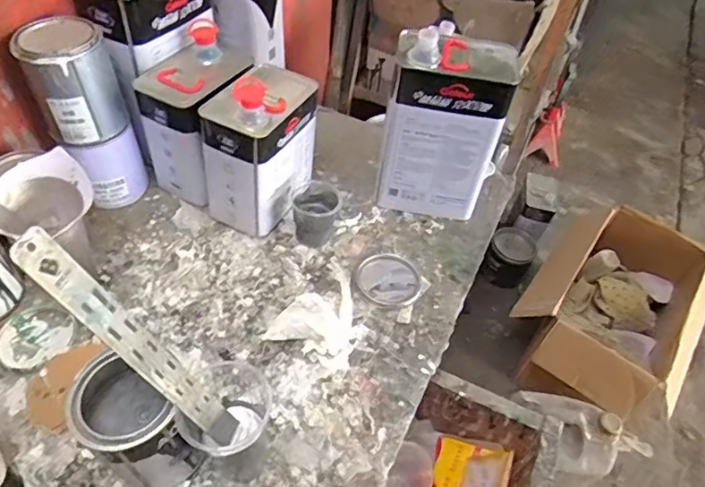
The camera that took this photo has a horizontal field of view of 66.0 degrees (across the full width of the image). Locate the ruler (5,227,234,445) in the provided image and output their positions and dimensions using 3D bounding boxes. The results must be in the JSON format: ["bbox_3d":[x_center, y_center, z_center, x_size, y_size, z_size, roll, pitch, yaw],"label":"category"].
[{"bbox_3d":[-0.179,0.093,0.466,0.007,0.277,0.031,-4,44,29],"label":"ruler"}]

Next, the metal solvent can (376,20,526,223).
[{"bbox_3d":[0.133,-0.168,0.822,0.168,0.268,0.095,14,48,5],"label":"metal solvent can"}]

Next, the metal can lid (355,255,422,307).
[{"bbox_3d":[0.055,0.053,0.795,0.093,0.008,0.089,4,48,-4],"label":"metal can lid"}]

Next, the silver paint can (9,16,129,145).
[{"bbox_3d":[-0.376,-0.217,0.737,0.107,0.137,0.098,-17,53,-21],"label":"silver paint can"}]

